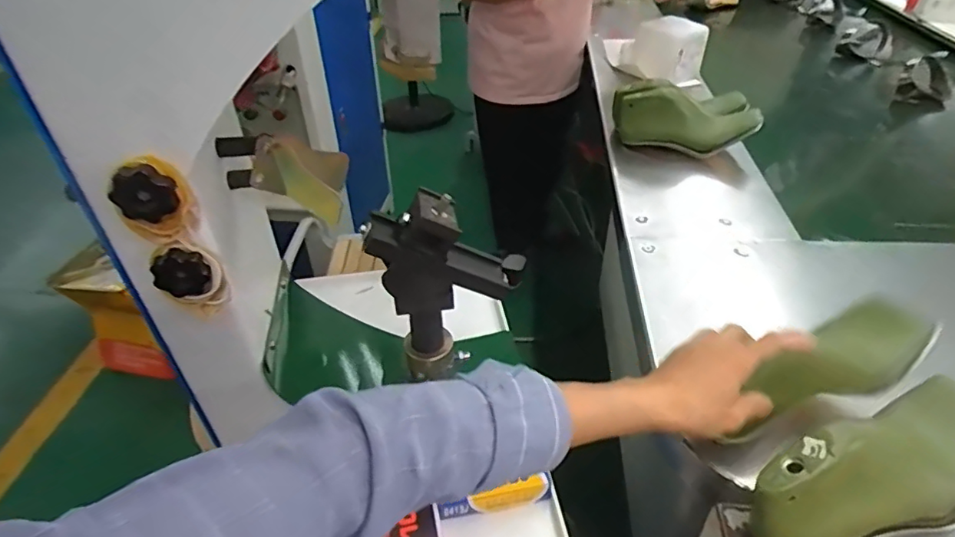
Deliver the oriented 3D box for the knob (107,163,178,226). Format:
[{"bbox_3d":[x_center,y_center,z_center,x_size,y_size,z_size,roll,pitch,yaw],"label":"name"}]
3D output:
[{"bbox_3d":[-0.205,-0.048,0.337,0.036,0.038,0.019,-12,59,-10],"label":"knob"}]

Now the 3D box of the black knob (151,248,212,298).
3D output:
[{"bbox_3d":[-0.206,0.004,0.376,0.038,0.036,0.012,-3,39,-1],"label":"black knob"}]

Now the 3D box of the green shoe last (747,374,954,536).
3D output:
[{"bbox_3d":[0.327,0.164,0.429,0.228,0.090,0.082,-20,42,-20],"label":"green shoe last"}]

